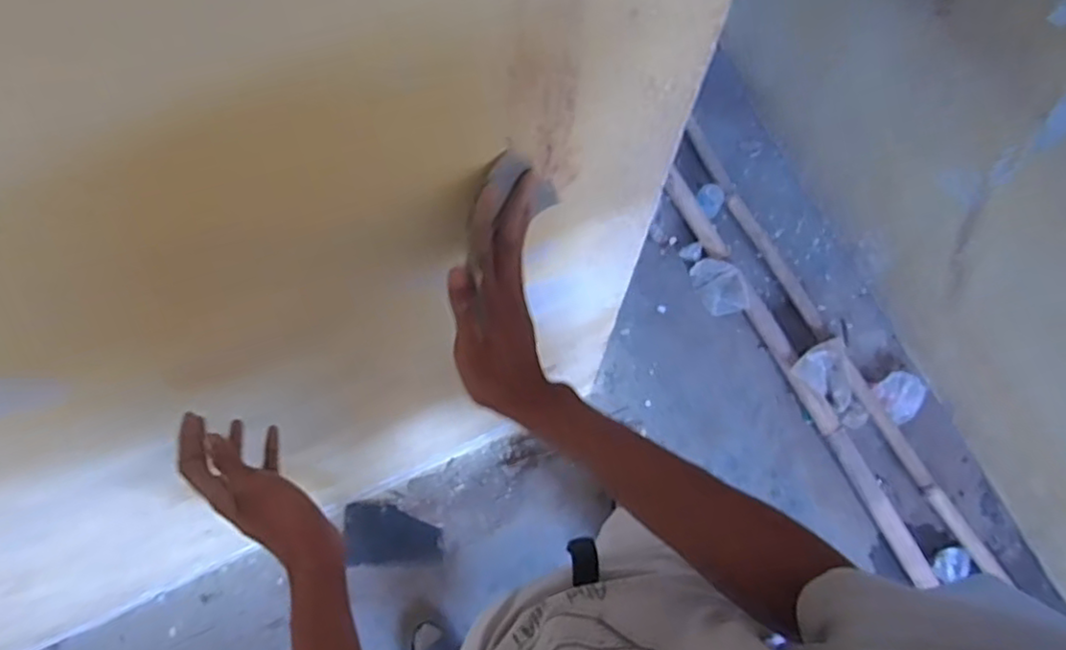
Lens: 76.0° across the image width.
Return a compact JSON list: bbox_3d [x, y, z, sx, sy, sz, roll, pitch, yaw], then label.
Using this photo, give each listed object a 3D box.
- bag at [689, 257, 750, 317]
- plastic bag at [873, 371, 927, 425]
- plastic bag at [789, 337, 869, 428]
[{"bbox_3d":[0.470,-0.101,1.722,0.120,0.041,0.150,-12,74,-3],"label":"bag"},{"bbox_3d":[0.894,0.174,1.656,0.098,0.083,0.120,-26,76,-7],"label":"plastic bag"},{"bbox_3d":[0.722,0.148,1.623,0.121,0.048,0.211,-28,90,-7],"label":"plastic bag"}]

